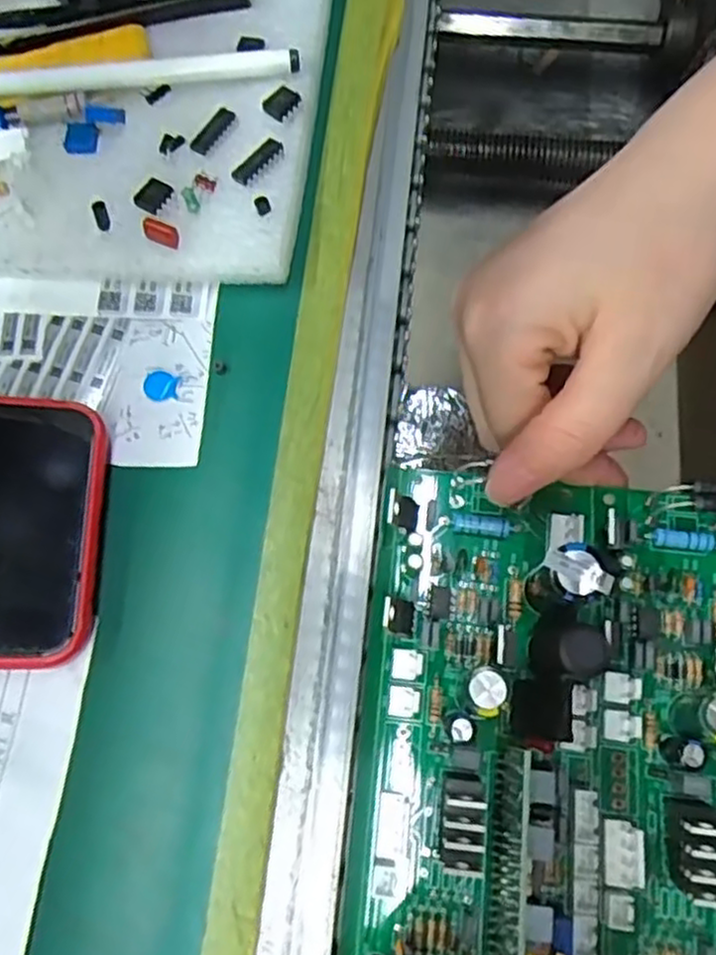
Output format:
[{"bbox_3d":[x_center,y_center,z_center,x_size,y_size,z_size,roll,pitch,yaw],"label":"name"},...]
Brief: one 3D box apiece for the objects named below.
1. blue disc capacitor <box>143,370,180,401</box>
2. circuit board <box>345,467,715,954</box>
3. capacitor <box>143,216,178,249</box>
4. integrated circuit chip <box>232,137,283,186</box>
[{"bbox_3d":[-0.063,-0.030,0.226,0.012,0.004,0.010,16,72,6],"label":"blue disc capacitor"},{"bbox_3d":[0.066,0.081,0.182,0.128,0.038,0.172,6,72,1],"label":"circuit board"},{"bbox_3d":[-0.062,-0.077,0.227,0.011,0.007,0.004,20,73,6],"label":"capacitor"},{"bbox_3d":[-0.034,-0.105,0.237,0.009,0.005,0.020,34,75,10],"label":"integrated circuit chip"}]

